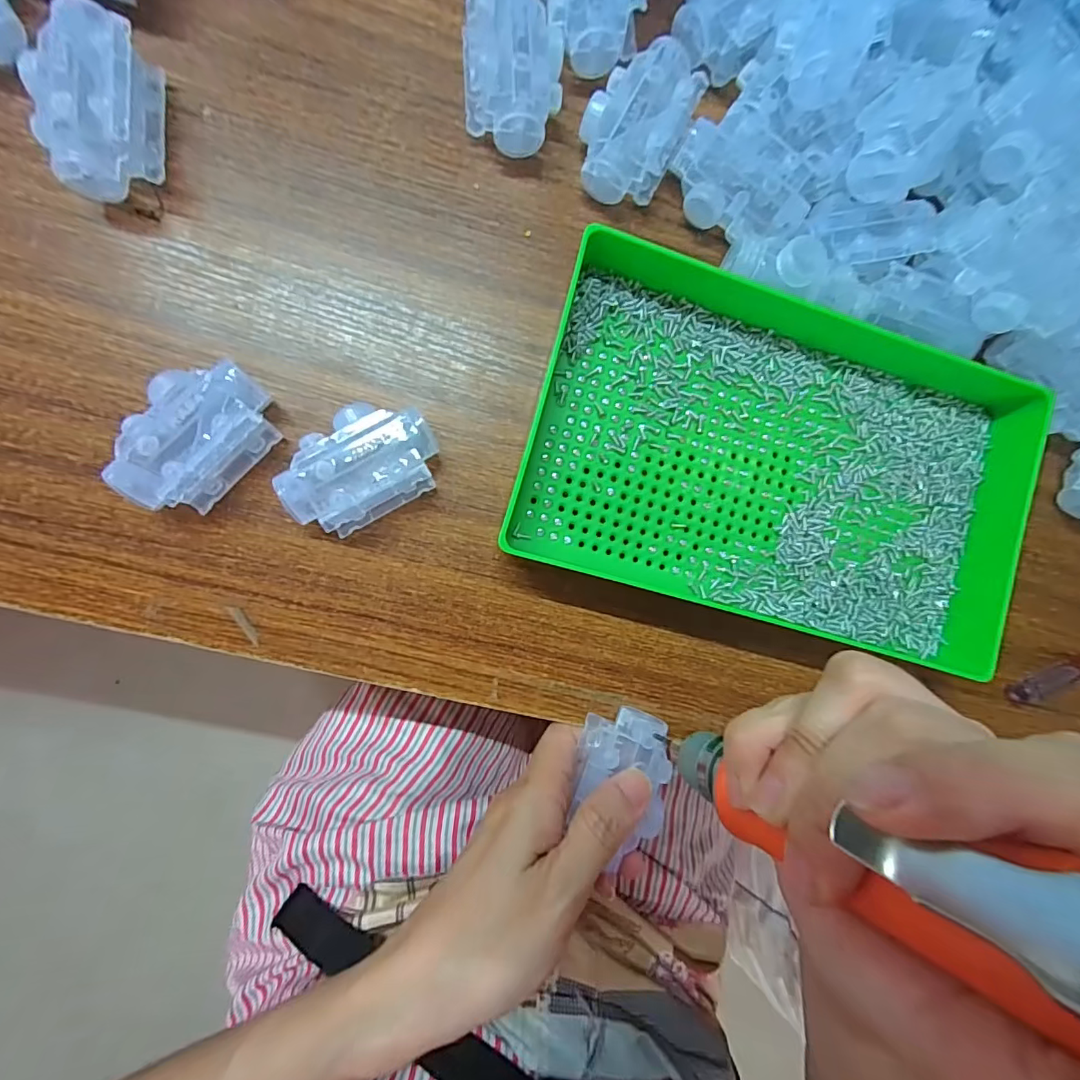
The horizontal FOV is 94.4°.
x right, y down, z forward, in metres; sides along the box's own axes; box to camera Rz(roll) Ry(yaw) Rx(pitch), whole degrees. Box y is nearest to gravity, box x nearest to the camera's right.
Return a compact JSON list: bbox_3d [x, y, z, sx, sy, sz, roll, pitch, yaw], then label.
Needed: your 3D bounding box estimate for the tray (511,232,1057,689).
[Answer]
[{"bbox_3d":[0.116,-0.040,0.248,0.240,0.040,0.157,16,88,-7],"label":"tray"}]

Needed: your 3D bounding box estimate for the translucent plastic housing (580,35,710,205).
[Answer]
[{"bbox_3d":[0.047,-0.203,0.244,0.045,0.029,0.069,28,87,-7],"label":"translucent plastic housing"}]

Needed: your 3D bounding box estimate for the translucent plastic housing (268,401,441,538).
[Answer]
[{"bbox_3d":[-0.081,-0.034,0.228,0.067,0.029,0.046,-31,94,-6],"label":"translucent plastic housing"}]

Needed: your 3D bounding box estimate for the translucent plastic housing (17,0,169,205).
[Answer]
[{"bbox_3d":[-0.187,-0.184,0.212,0.040,0.029,0.067,1,90,-8],"label":"translucent plastic housing"}]

